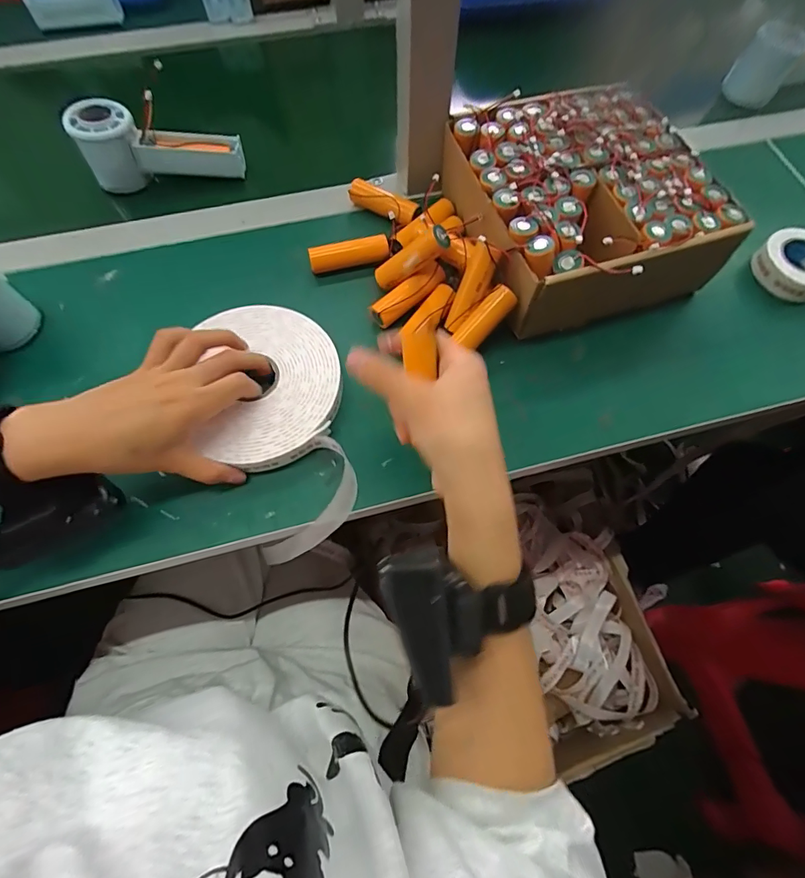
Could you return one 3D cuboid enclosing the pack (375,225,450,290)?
[{"bbox_3d":[0.005,-0.148,0.361,0.020,0.073,0.021,25,59,-39],"label":"pack"}]

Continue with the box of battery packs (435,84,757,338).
[{"bbox_3d":[0.138,-0.197,0.379,0.215,0.075,0.202,-19,68,-9],"label":"box of battery packs"}]

